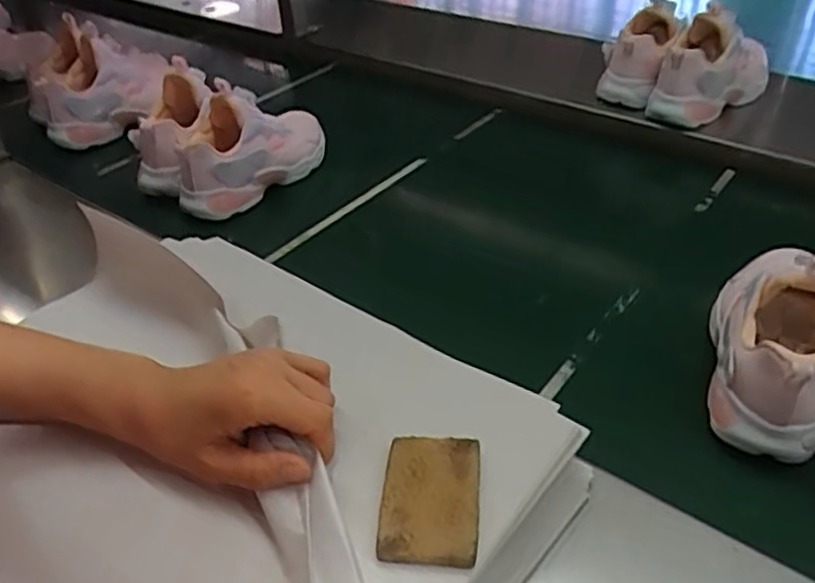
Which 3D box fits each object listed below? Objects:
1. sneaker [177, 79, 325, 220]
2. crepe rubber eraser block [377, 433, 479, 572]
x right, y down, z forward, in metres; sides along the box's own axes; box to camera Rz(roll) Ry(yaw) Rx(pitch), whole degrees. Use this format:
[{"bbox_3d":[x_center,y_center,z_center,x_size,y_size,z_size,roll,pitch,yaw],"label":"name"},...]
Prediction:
[{"bbox_3d":[-0.181,-0.178,0.803,0.087,0.113,0.221,17,43,24],"label":"sneaker"},{"bbox_3d":[0.012,0.109,0.363,0.050,0.010,0.072,1,39,7],"label":"crepe rubber eraser block"}]

